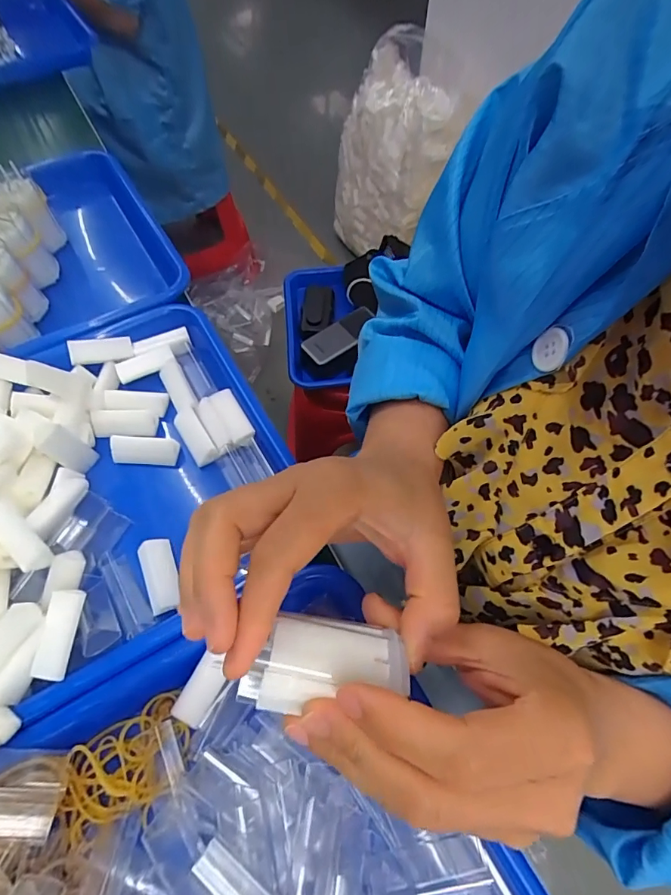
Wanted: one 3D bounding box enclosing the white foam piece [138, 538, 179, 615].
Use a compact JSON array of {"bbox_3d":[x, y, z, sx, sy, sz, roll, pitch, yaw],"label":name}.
[{"bbox_3d":[-0.113,0.082,0.294,0.020,0.010,0.045,-19,64,-10],"label":"white foam piece"}]

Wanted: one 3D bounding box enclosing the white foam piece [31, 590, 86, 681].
[{"bbox_3d":[-0.153,0.102,0.252,0.016,0.011,0.045,6,62,3],"label":"white foam piece"}]

